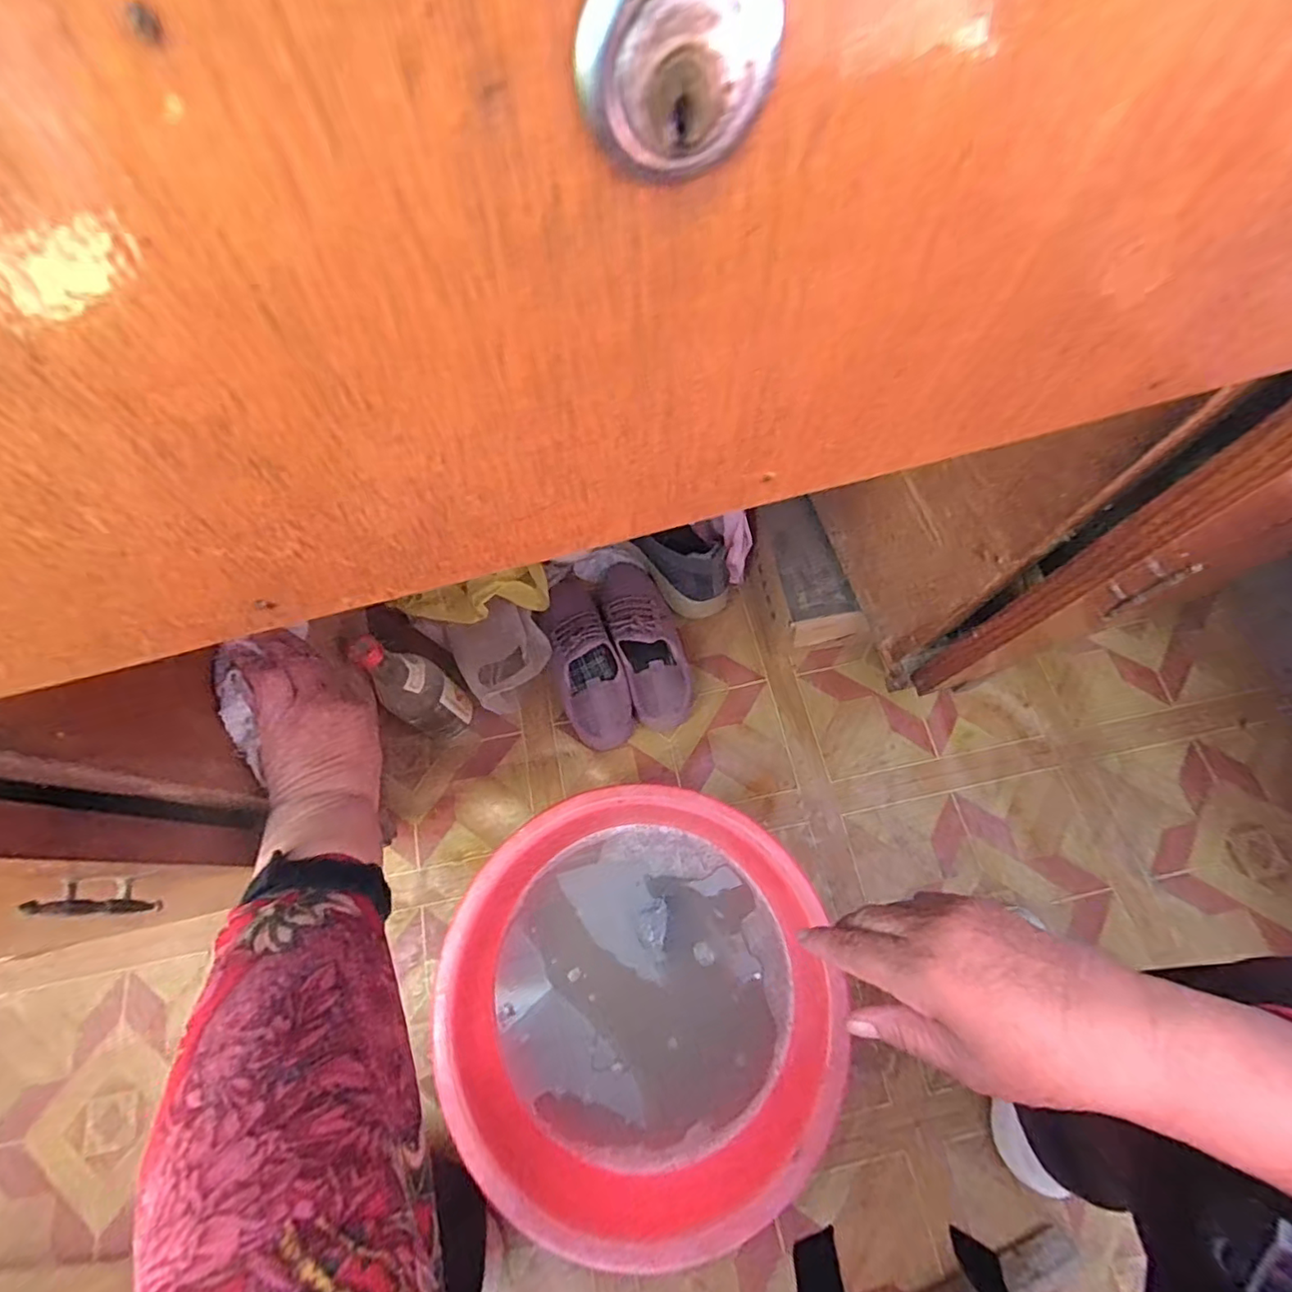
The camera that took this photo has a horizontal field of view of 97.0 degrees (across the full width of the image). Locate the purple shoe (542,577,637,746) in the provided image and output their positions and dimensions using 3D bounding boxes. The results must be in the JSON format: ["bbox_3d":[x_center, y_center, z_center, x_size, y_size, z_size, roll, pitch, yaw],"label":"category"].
[{"bbox_3d":[-0.081,0.012,0.746,0.084,0.079,0.238,-18,70,-6],"label":"purple shoe"}]

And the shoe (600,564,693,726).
[{"bbox_3d":[0.002,-0.011,0.758,0.096,0.083,0.235,-14,70,-5],"label":"shoe"}]

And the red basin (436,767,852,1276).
[{"bbox_3d":[-0.013,0.343,0.577,0.351,0.116,0.374,1,72,-2],"label":"red basin"}]

